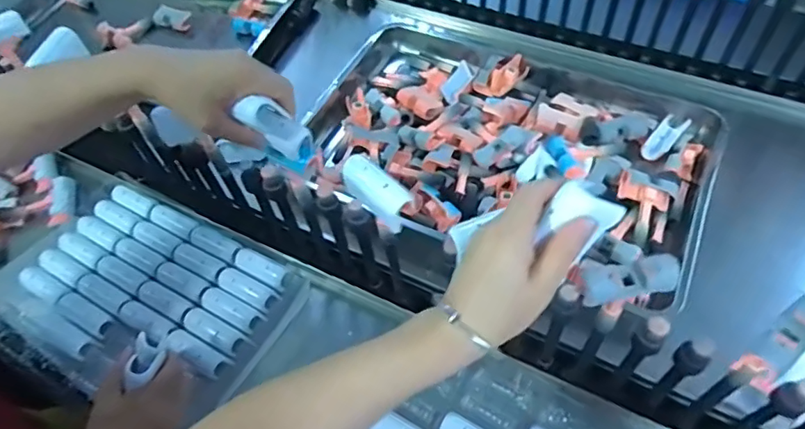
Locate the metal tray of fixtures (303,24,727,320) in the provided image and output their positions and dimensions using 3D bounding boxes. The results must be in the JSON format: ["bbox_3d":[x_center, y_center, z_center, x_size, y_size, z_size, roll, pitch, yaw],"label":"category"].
[{"bbox_3d":[0.159,-0.121,0.839,0.573,0.066,0.428,22,58,19],"label":"metal tray of fixtures"}]

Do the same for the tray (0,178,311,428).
[{"bbox_3d":[-0.328,0.097,0.686,0.349,0.041,0.247,23,59,19],"label":"tray"}]

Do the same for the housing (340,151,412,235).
[{"bbox_3d":[-0.025,-0.022,0.495,0.078,0.022,0.033,35,63,26],"label":"housing"}]

